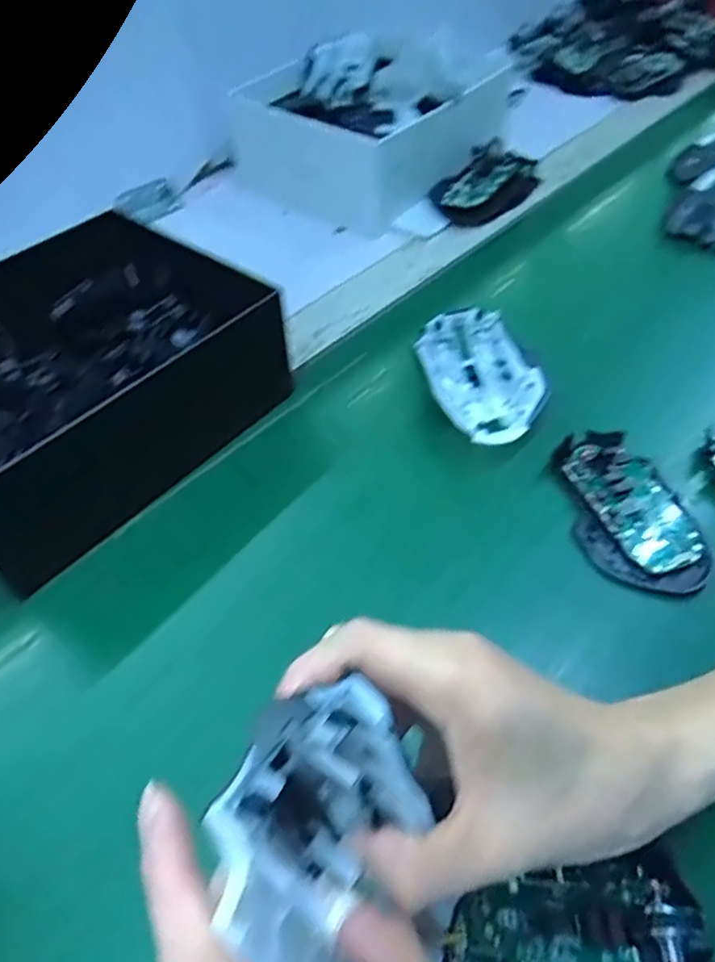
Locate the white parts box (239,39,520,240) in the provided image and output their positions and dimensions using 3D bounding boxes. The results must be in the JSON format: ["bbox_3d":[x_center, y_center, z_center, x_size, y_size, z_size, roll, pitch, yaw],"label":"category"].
[{"bbox_3d":[0.033,-0.388,0.679,0.207,0.098,0.273,29,56,21],"label":"white parts box"}]

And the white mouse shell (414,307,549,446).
[{"bbox_3d":[0.084,-0.069,0.446,0.070,0.044,0.113,-17,53,-14],"label":"white mouse shell"}]

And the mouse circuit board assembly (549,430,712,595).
[{"bbox_3d":[0.164,0.015,0.389,0.071,0.017,0.117,-12,52,-11],"label":"mouse circuit board assembly"}]

